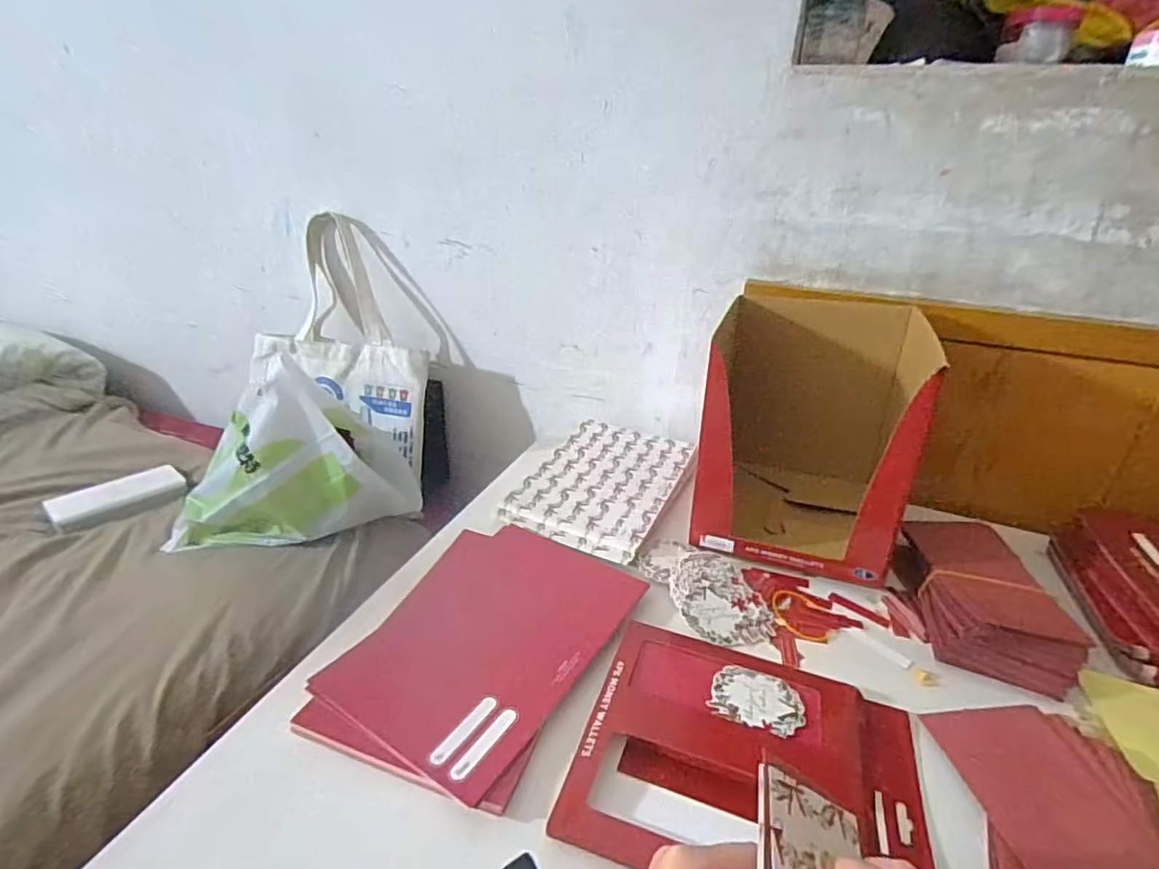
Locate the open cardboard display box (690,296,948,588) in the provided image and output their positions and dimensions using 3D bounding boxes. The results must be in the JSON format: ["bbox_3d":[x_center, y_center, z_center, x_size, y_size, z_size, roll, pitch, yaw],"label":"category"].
[{"bbox_3d":[0.256,-0.015,0.671,0.206,0.216,0.253,11,25,18],"label":"open cardboard display box"}]

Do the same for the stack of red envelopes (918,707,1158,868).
[{"bbox_3d":[0.327,0.262,0.374,0.134,0.016,0.195,9,29,13],"label":"stack of red envelopes"}]

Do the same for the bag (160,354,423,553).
[{"bbox_3d":[-0.400,0.022,0.796,0.316,0.242,0.122,-8,26,-23],"label":"bag"}]

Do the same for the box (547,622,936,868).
[{"bbox_3d":[0.127,0.230,0.425,0.237,0.007,0.190,10,29,14],"label":"box"}]

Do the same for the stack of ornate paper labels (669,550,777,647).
[{"bbox_3d":[0.135,0.160,0.576,0.085,0.009,0.121,-5,29,-13],"label":"stack of ornate paper labels"}]

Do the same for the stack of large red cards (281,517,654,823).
[{"bbox_3d":[-0.078,0.175,0.511,0.202,0.009,0.274,13,30,19],"label":"stack of large red cards"}]

